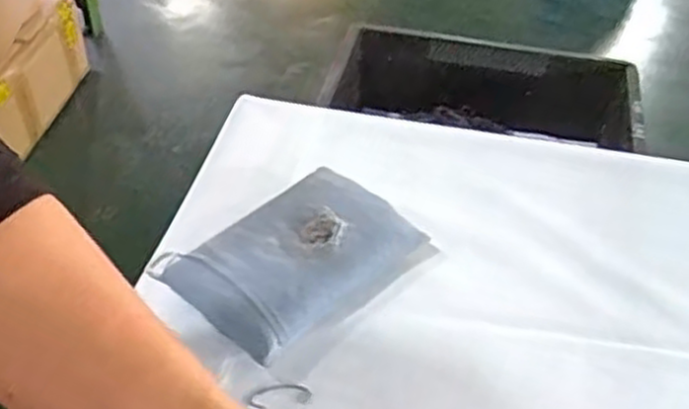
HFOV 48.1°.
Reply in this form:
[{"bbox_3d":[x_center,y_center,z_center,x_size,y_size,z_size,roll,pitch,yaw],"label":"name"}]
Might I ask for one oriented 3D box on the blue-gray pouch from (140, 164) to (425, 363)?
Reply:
[{"bbox_3d":[-0.034,0.041,0.561,0.110,0.043,0.169,31,52,30],"label":"blue-gray pouch"}]

